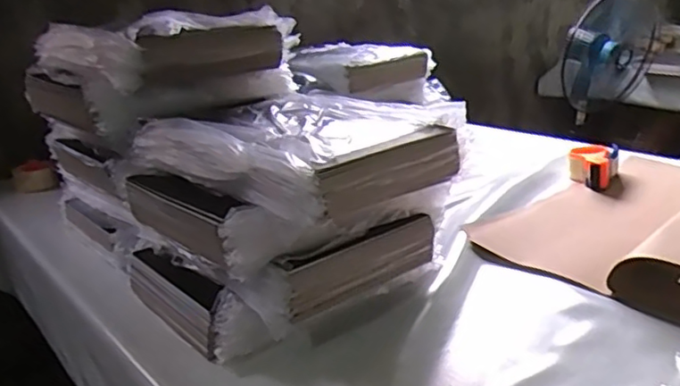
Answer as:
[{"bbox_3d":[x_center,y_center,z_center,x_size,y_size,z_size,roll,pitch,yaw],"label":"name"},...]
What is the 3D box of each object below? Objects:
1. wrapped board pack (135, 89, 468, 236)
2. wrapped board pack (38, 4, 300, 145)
[{"bbox_3d":[-0.061,-0.057,0.878,0.374,0.106,0.302,14,26,42],"label":"wrapped board pack"},{"bbox_3d":[-0.313,-0.236,1.108,0.357,0.159,0.373,13,26,41],"label":"wrapped board pack"}]

